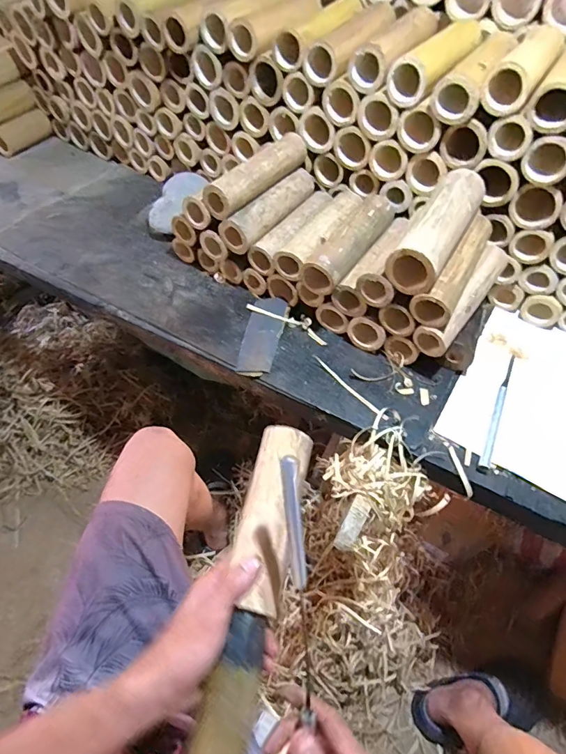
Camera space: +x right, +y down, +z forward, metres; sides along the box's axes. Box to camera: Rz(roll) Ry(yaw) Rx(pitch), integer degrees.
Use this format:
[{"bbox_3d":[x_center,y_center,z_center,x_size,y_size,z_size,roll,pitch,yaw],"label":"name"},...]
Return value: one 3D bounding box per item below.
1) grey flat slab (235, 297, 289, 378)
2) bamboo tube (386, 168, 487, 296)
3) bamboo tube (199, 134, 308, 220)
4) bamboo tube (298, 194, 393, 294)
[{"bbox_3d":[-0.028,-0.060,0.609,0.051,0.008,0.140,13,59,6],"label":"grey flat slab"},{"bbox_3d":[0.185,-0.174,0.514,0.054,0.054,0.193,28,62,15],"label":"bamboo tube"},{"bbox_3d":[-0.035,-0.292,0.611,0.041,0.039,0.180,34,63,18],"label":"bamboo tube"},{"bbox_3d":[0.095,-0.188,0.590,0.050,0.045,0.181,30,62,16],"label":"bamboo tube"}]

